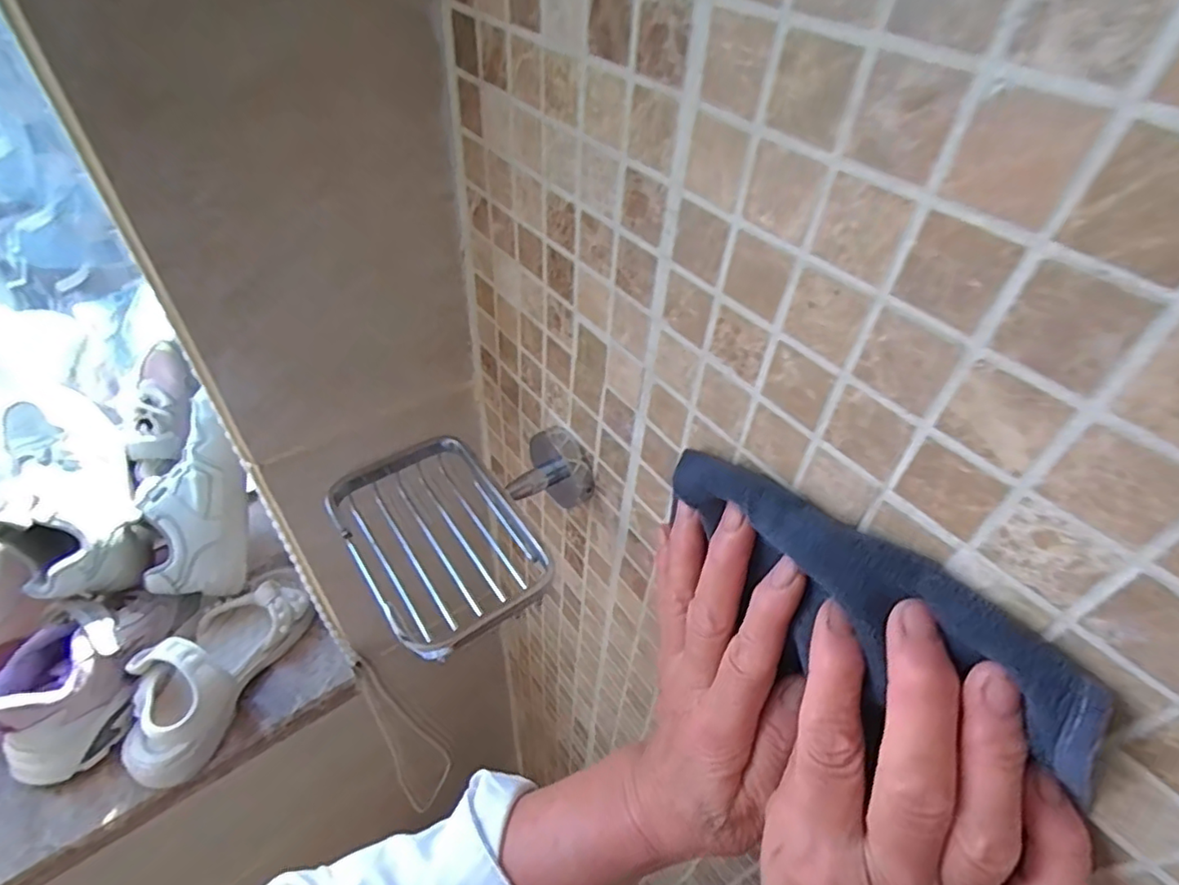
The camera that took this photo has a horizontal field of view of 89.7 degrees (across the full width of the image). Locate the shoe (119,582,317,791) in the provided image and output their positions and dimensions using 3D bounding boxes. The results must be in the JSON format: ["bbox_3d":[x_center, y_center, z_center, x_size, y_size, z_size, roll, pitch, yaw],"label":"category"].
[{"bbox_3d":[-0.341,0.193,0.533,0.086,0.075,0.190,18,47,14],"label":"shoe"}]

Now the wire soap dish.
[{"bbox_3d":[-0.066,0.047,0.354,0.140,0.049,0.132,-26,52,-26],"label":"wire soap dish"}]

